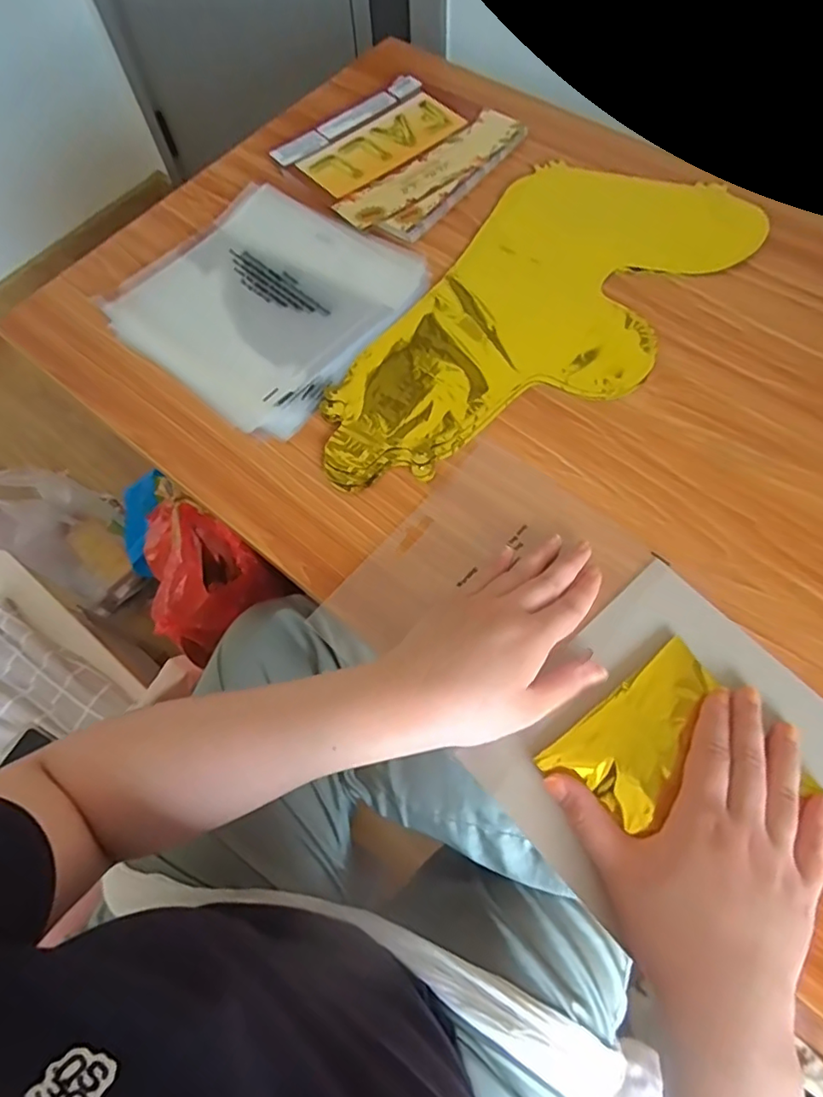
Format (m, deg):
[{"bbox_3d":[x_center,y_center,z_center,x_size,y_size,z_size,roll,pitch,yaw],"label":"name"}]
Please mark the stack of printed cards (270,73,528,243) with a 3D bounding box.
[{"bbox_3d":[-0.013,-0.394,0.565,0.176,0.009,0.196,40,74,18],"label":"stack of printed cards"}]

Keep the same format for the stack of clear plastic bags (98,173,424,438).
[{"bbox_3d":[-0.127,-0.221,0.498,0.216,0.013,0.216,35,73,16],"label":"stack of clear plastic bags"}]

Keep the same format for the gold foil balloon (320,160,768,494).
[{"bbox_3d":[0.100,-0.193,0.476,0.196,0.014,0.416,38,74,17],"label":"gold foil balloon"}]

